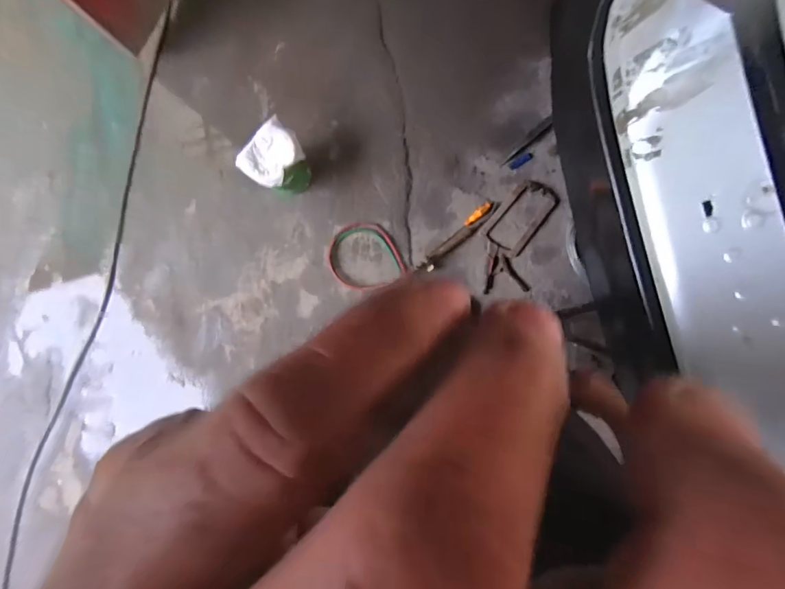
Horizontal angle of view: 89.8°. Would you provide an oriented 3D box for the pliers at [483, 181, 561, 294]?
[{"bbox_3d":[0.411,-0.192,1.319,0.192,0.022,0.388,18,90,3],"label":"pliers"}]

